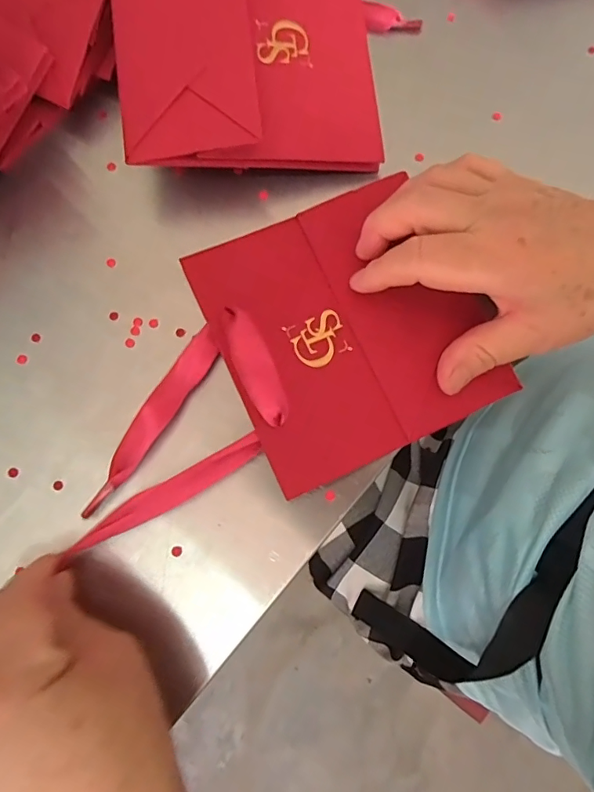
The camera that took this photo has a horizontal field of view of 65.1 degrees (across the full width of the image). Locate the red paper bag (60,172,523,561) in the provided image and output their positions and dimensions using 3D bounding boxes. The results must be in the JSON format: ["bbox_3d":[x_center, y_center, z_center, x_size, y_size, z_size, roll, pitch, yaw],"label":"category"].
[{"bbox_3d":[-0.012,-0.020,0.242,0.219,0.015,0.136,-25,80,-6],"label":"red paper bag"}]

